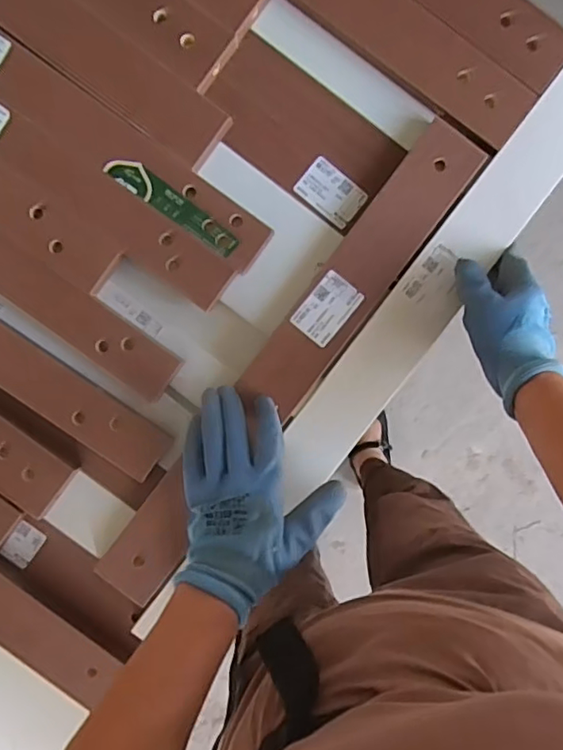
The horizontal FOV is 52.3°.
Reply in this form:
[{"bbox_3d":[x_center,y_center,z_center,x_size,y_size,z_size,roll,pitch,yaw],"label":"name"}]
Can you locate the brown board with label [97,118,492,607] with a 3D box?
[{"bbox_3d":[0.006,-0.007,0.530,0.058,0.014,0.518,37,93,0],"label":"brown board with label"}]

